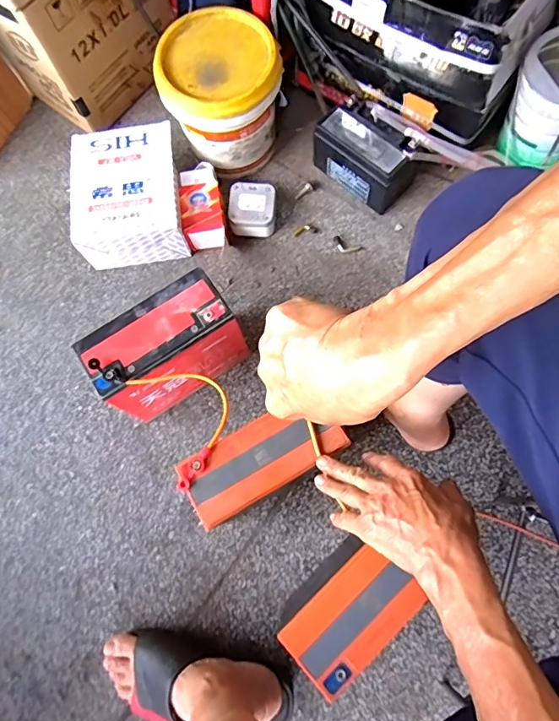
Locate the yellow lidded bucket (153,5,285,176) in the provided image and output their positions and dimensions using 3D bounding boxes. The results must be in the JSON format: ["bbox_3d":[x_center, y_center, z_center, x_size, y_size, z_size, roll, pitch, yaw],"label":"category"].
[{"bbox_3d":[-0.086,-0.394,0.728,0.163,0.171,0.165,-1,74,2],"label":"yellow lidded bucket"}]

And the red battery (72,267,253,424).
[{"bbox_3d":[-0.146,-0.008,0.634,0.177,0.179,0.081,-32,75,-8],"label":"red battery"}]

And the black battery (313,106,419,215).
[{"bbox_3d":[0.133,-0.318,0.737,0.149,0.094,0.080,40,78,12],"label":"black battery"}]

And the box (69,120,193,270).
[{"bbox_3d":[-0.232,-0.253,0.748,0.159,0.100,0.190,-7,73,-1],"label":"box"}]

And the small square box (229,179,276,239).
[{"bbox_3d":[-0.042,-0.239,0.758,0.073,0.052,0.080,1,73,2],"label":"small square box"}]

